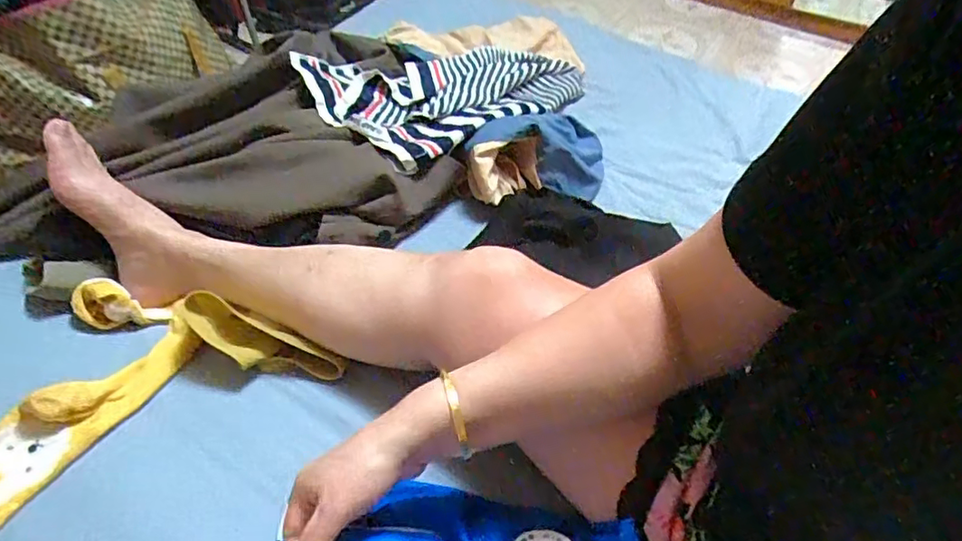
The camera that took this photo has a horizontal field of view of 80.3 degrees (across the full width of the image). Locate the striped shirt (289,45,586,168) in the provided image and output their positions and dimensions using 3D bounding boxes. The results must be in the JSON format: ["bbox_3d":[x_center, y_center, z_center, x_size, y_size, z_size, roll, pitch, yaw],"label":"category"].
[{"bbox_3d":[-0.021,-0.273,0.832,0.434,0.111,0.222,-33,57,-25],"label":"striped shirt"}]

